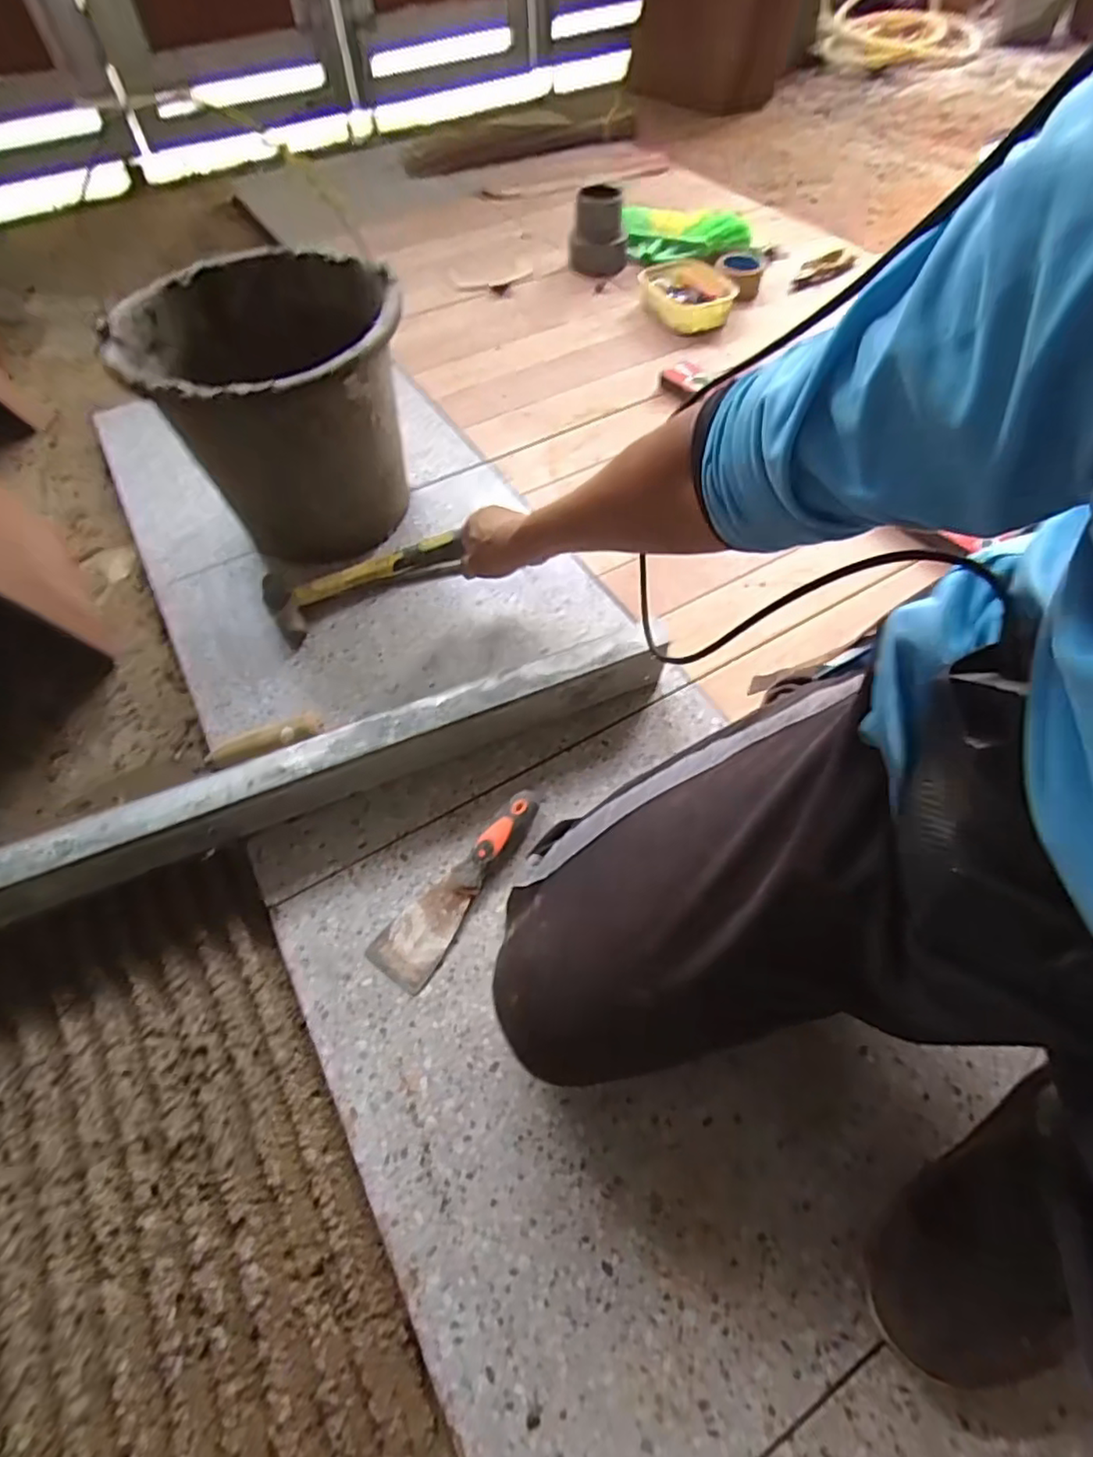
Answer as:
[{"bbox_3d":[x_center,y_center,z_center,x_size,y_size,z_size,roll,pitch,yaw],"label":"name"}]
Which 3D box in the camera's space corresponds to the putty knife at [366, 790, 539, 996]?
[{"bbox_3d":[-0.081,0.141,0.586,0.060,0.027,0.204,30,64,21],"label":"putty knife"}]

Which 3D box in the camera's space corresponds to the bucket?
[{"bbox_3d":[-0.319,-0.391,0.798,0.290,0.264,0.316,-2,58,3],"label":"bucket"}]

